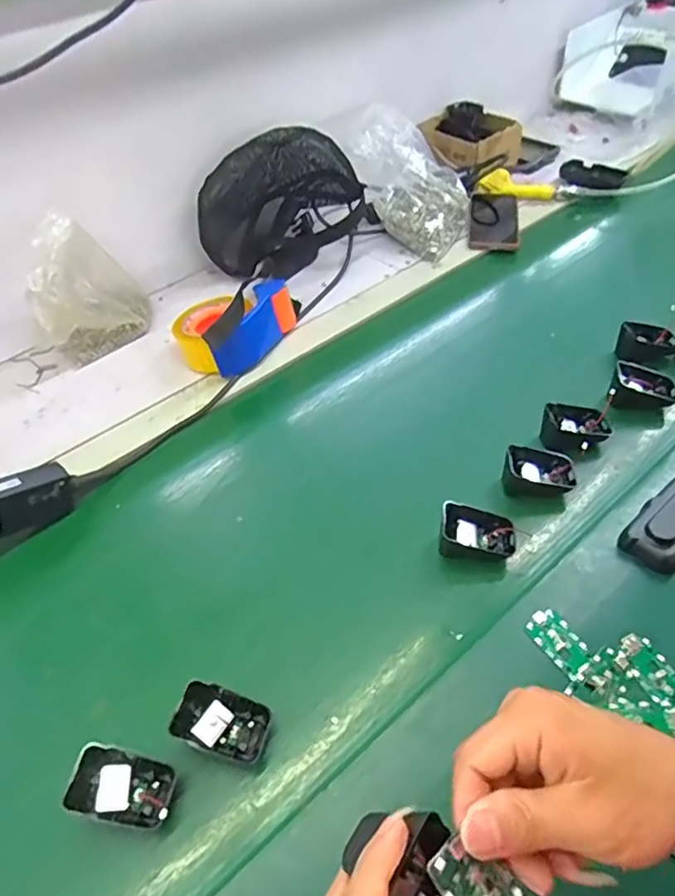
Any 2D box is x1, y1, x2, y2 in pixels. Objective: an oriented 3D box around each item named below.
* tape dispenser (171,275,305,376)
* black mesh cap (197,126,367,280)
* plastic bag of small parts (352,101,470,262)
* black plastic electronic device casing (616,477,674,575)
[{"bbox_3d":[-0.135,-0.164,0.752,0.112,0.078,0.162,24,55,22],"label":"tape dispenser"},{"bbox_3d":[-0.093,-0.374,0.872,0.233,0.170,0.111,-30,54,-21],"label":"black mesh cap"},{"bbox_3d":[0.119,-0.411,0.888,0.163,0.169,0.165,17,52,18],"label":"plastic bag of small parts"},{"bbox_3d":[0.307,0.065,0.530,0.103,0.022,0.052,-37,56,-25],"label":"black plastic electronic device casing"}]

